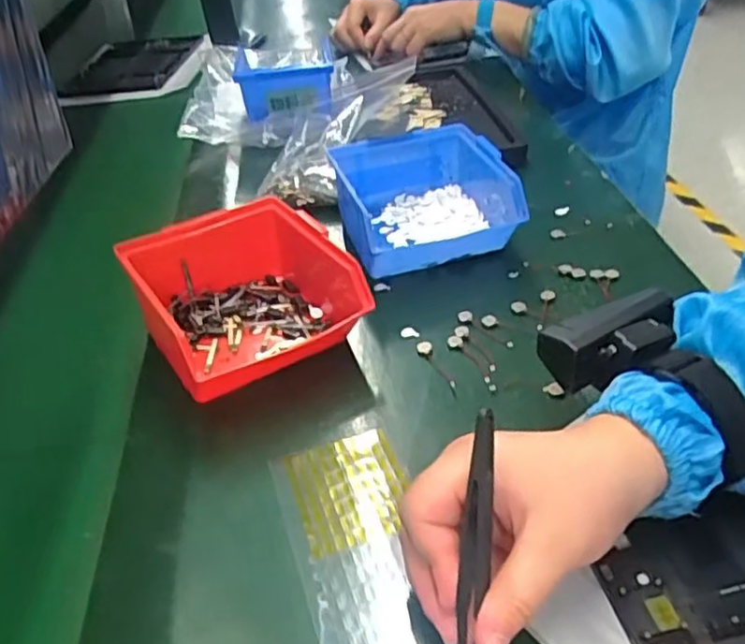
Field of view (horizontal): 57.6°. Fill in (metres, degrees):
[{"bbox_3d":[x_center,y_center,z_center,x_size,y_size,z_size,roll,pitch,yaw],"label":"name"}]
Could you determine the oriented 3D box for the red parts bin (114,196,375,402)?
[{"bbox_3d":[-0.089,-0.020,0.456,0.137,0.066,0.136,-19,41,-16],"label":"red parts bin"}]

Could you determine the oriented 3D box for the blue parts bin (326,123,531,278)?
[{"bbox_3d":[0.040,-0.095,0.535,0.121,0.065,0.127,-11,39,-6],"label":"blue parts bin"}]

